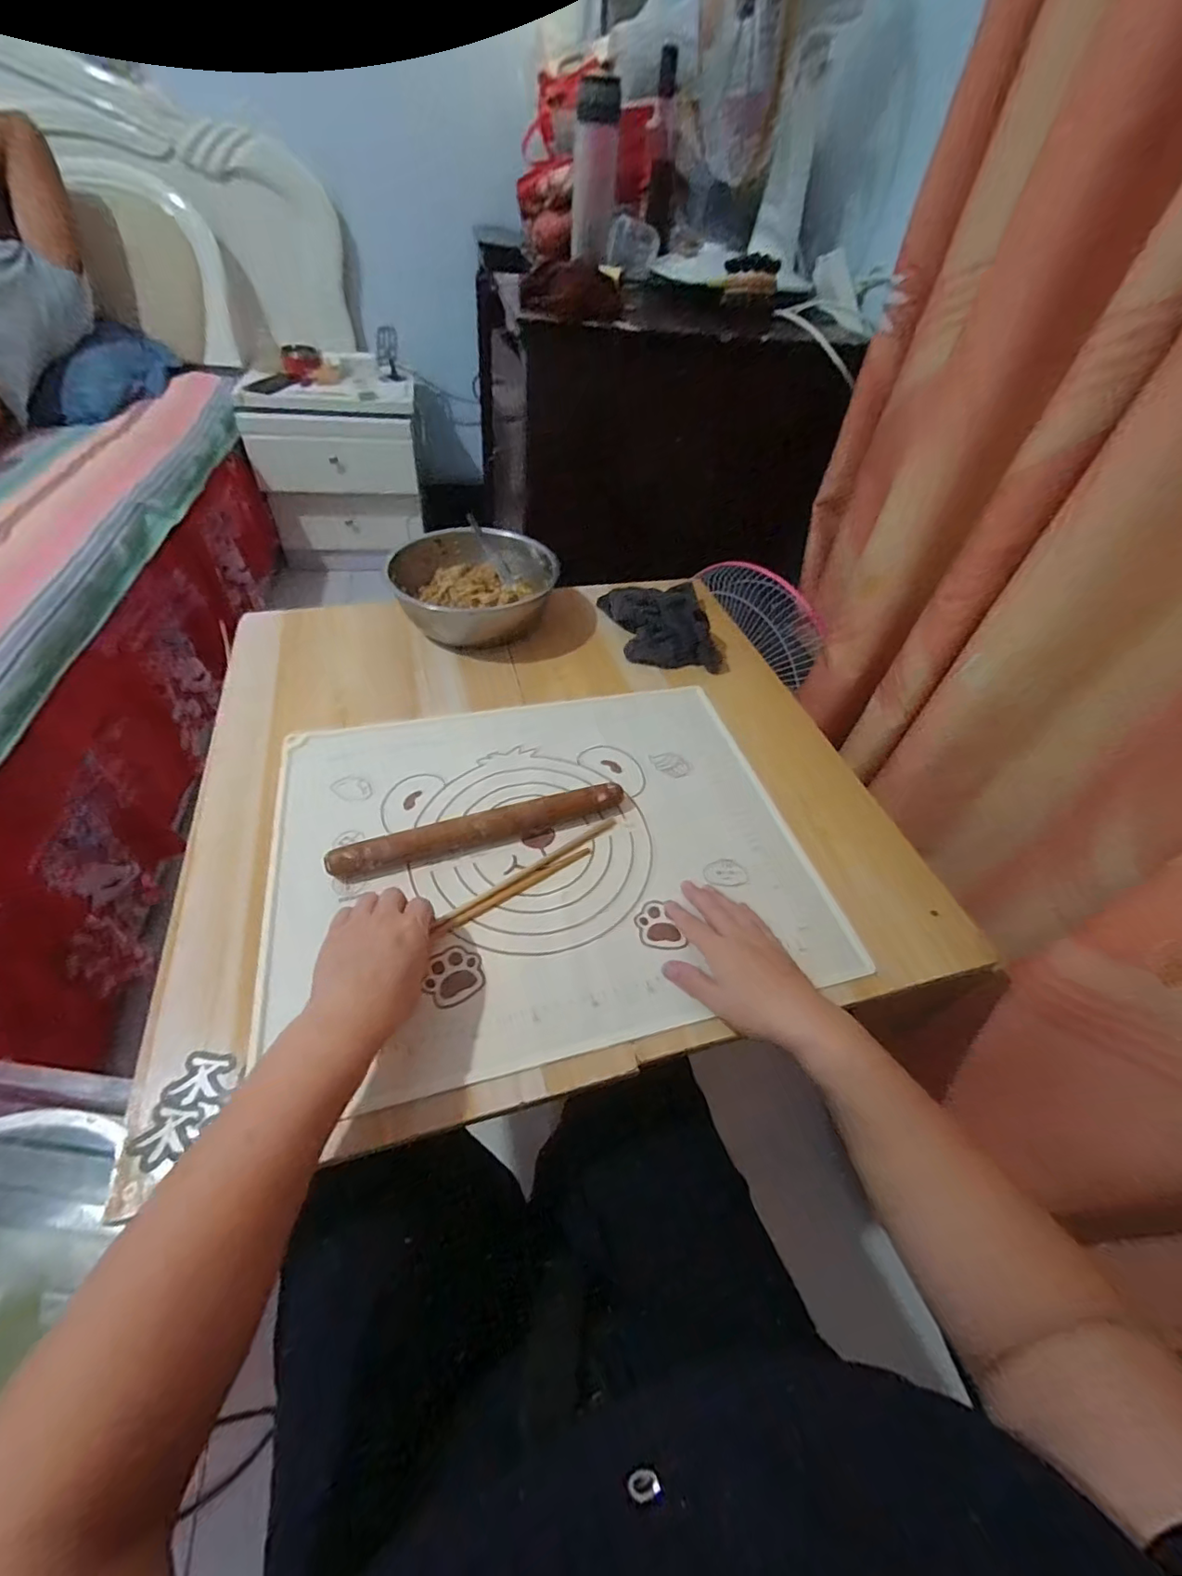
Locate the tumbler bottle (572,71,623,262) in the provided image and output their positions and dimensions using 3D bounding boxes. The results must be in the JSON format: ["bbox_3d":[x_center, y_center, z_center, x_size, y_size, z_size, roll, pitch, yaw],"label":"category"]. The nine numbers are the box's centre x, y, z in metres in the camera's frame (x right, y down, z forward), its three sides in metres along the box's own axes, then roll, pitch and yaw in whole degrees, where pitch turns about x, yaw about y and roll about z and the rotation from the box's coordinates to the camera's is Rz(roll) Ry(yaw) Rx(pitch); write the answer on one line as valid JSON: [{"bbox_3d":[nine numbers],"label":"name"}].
[{"bbox_3d":[0.009,-1.058,0.971,0.075,0.204,0.059,2,49,-6],"label":"tumbler bottle"}]

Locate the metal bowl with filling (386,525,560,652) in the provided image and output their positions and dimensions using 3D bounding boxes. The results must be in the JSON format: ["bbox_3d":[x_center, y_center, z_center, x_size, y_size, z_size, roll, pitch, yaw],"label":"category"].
[{"bbox_3d":[-0.168,-0.288,0.790,0.214,0.082,0.205,4,49,-4],"label":"metal bowl with filling"}]

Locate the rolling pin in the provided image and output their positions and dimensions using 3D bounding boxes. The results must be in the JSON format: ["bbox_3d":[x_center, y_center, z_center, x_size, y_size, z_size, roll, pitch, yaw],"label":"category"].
[{"bbox_3d":[-0.100,0.040,0.538,0.277,0.036,0.025,-13,52,-18],"label":"rolling pin"}]

